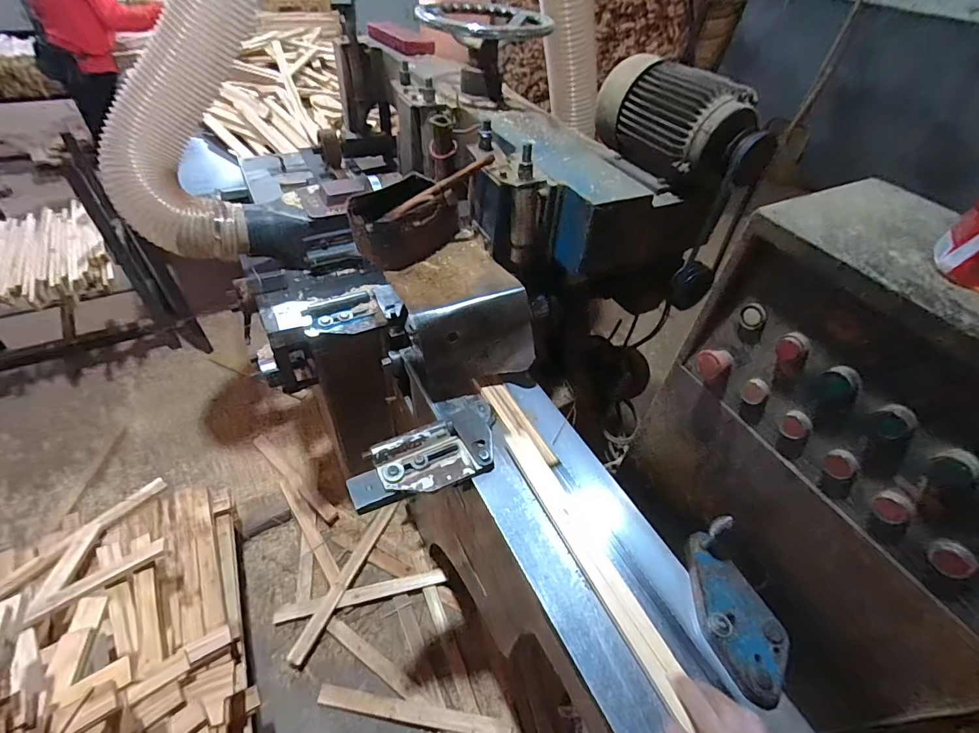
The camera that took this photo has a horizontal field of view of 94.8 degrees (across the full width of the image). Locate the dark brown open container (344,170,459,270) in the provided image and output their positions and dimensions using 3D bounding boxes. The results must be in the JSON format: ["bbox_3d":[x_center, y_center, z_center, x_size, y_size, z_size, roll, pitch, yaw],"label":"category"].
[{"bbox_3d":[-0.152,-0.266,0.825,0.108,0.102,0.190,38,54,26],"label":"dark brown open container"}]

